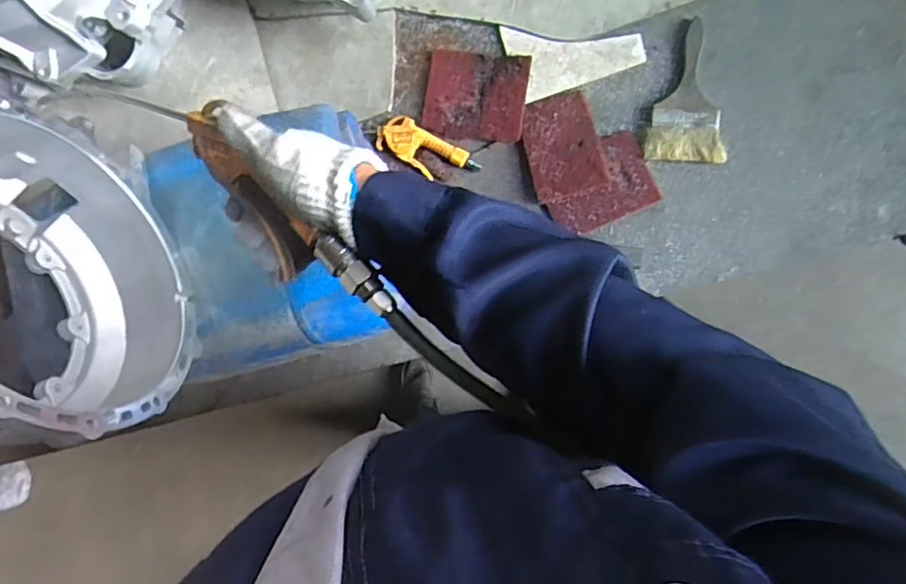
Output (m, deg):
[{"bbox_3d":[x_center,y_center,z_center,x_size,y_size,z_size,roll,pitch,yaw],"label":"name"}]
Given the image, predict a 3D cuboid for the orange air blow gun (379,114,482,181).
[{"bbox_3d":[-0.040,-0.211,0.888,0.156,0.019,0.068,31,93,7],"label":"orange air blow gun"}]

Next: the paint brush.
[{"bbox_3d":[0.340,-0.290,0.856,0.107,0.028,0.203,3,89,8],"label":"paint brush"}]

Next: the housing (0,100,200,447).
[{"bbox_3d":[-0.403,-0.015,0.529,0.127,0.310,0.323,-22,86,7],"label":"housing"}]

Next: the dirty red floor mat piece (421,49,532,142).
[{"bbox_3d":[0.034,-0.295,0.887,0.150,0.011,0.128,7,90,8],"label":"dirty red floor mat piece"}]

